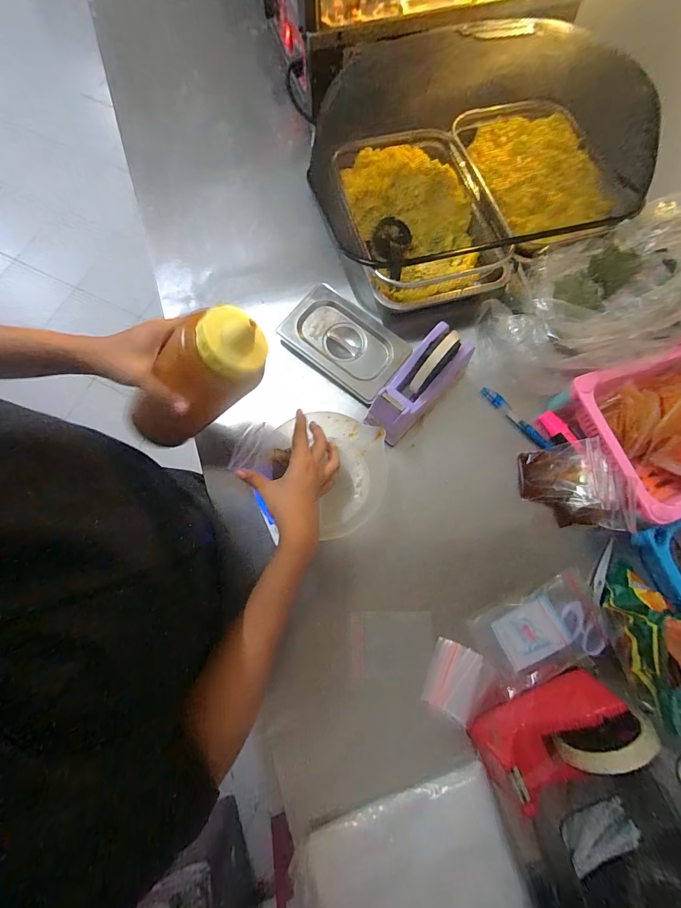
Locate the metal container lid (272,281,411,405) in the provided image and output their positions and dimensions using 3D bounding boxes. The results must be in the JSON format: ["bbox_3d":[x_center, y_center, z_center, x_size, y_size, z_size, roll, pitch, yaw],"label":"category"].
[{"bbox_3d":[0.009,-0.161,0.520,0.170,0.016,0.111,39,79,4],"label":"metal container lid"}]

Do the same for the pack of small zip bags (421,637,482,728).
[{"bbox_3d":[0.130,0.261,0.420,0.053,0.013,0.073,24,76,5],"label":"pack of small zip bags"}]

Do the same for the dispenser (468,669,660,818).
[{"bbox_3d":[0.223,0.291,0.365,0.155,0.081,0.062,-26,78,-8],"label":"dispenser"}]

